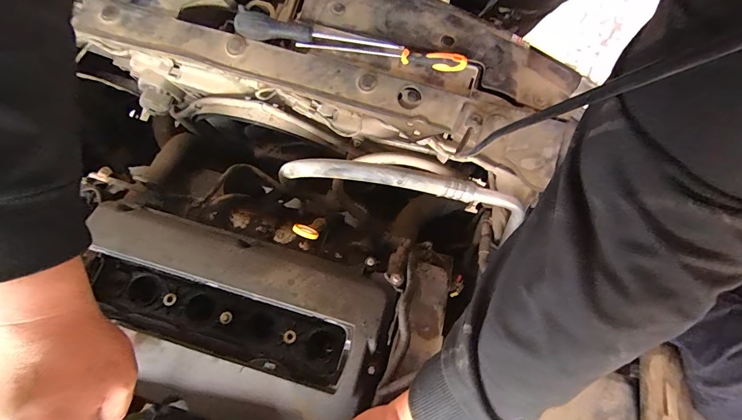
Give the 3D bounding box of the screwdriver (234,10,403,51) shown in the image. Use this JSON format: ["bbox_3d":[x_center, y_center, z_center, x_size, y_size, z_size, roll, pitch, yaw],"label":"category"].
[{"bbox_3d":[-0.072,-0.231,0.498,0.222,0.028,0.029,12,79,3],"label":"screwdriver"}]

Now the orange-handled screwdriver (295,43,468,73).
[{"bbox_3d":[0.012,-0.213,0.494,0.225,0.023,0.019,13,79,3],"label":"orange-handled screwdriver"}]

